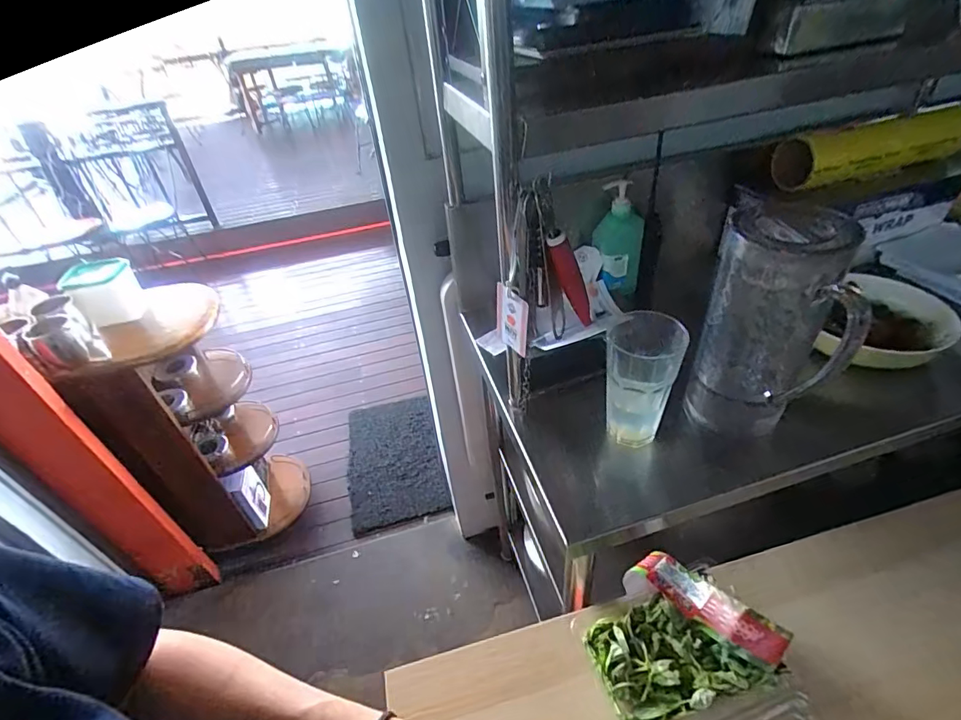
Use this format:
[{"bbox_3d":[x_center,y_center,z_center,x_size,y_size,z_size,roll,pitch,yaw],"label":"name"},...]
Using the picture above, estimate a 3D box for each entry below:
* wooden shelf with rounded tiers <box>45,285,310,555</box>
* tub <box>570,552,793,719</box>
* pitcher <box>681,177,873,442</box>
[{"bbox_3d":[-0.798,0.242,1.446,0.257,0.854,0.419,-9,39,-2],"label":"wooden shelf with rounded tiers"},{"bbox_3d":[0.218,0.310,0.539,0.184,0.067,0.151,-16,40,-11],"label":"tub"},{"bbox_3d":[0.314,-0.025,0.516,0.121,0.278,0.102,11,43,21],"label":"pitcher"}]

